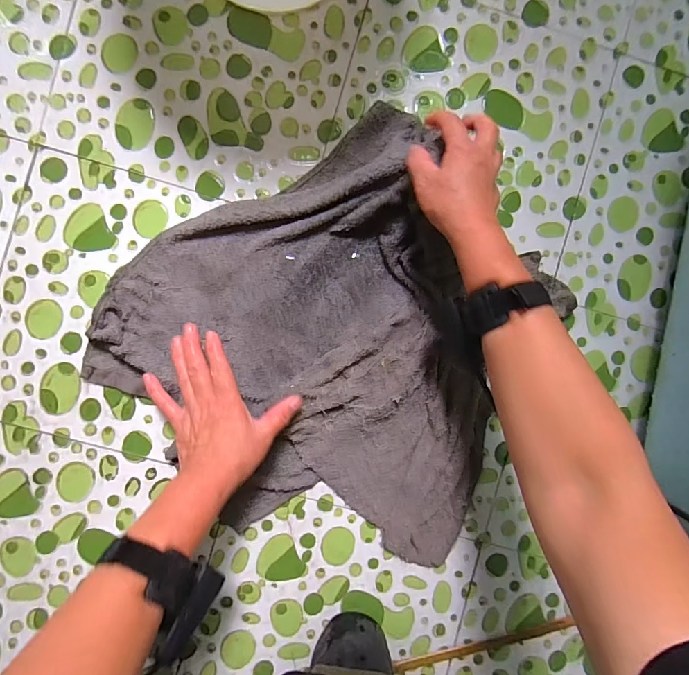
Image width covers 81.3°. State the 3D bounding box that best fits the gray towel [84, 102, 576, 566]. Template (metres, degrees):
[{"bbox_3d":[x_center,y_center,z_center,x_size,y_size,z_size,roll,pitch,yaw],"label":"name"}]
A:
[{"bbox_3d":[0.011,0.018,0.436,0.425,0.043,0.444,-40,93,-2],"label":"gray towel"}]

